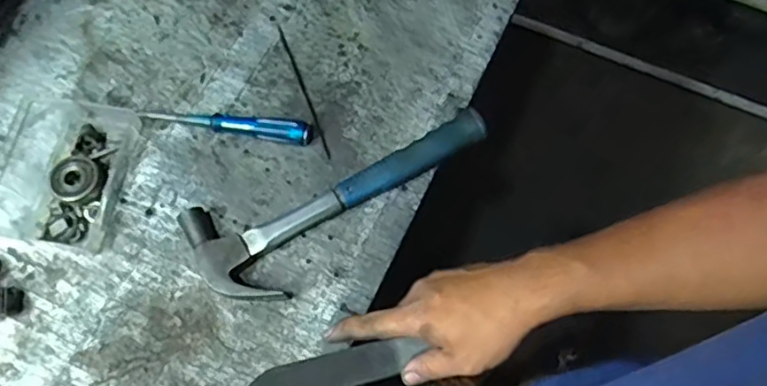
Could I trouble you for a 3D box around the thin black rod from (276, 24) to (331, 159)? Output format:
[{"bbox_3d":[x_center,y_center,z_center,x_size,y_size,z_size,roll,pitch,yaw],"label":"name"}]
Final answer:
[{"bbox_3d":[-0.093,-0.120,0.699,0.007,0.004,0.180,-20,71,-8],"label":"thin black rod"}]

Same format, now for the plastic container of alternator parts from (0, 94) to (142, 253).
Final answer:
[{"bbox_3d":[-0.350,-0.030,0.648,0.144,0.031,0.161,7,69,2],"label":"plastic container of alternator parts"}]

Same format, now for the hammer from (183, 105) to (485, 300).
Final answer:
[{"bbox_3d":[-0.034,0.018,0.636,0.327,0.032,0.115,-20,71,-8],"label":"hammer"}]

